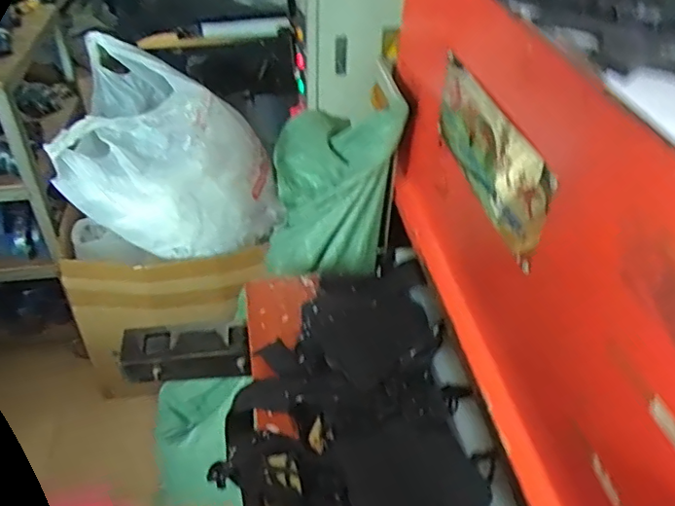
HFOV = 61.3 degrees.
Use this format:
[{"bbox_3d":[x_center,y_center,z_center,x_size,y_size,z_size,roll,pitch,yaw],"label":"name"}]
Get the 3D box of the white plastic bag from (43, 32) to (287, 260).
[{"bbox_3d":[-0.435,-0.269,1.449,0.517,0.409,0.411,3,43,3],"label":"white plastic bag"}]

